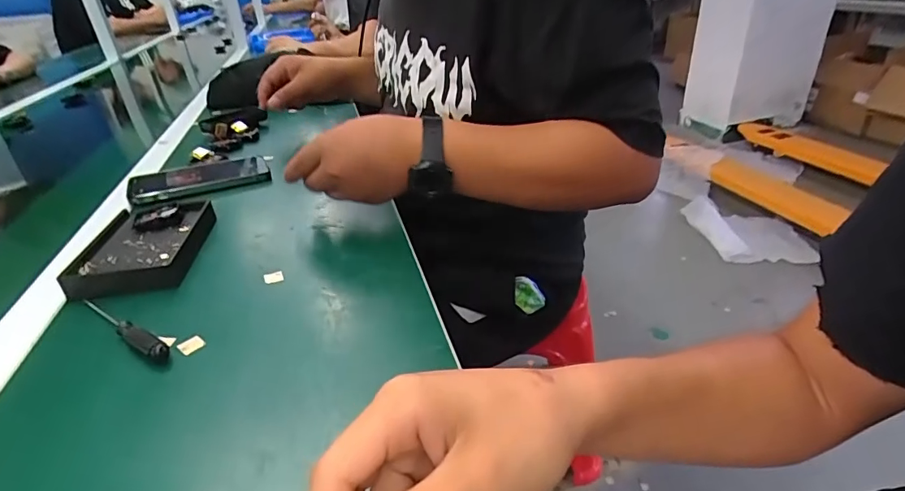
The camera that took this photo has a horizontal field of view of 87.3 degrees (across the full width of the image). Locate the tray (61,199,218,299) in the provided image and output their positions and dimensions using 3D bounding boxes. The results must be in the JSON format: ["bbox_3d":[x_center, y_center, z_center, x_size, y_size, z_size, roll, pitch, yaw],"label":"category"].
[{"bbox_3d":[-0.295,-0.004,0.456,0.099,0.024,0.142,-10,31,-11],"label":"tray"}]

